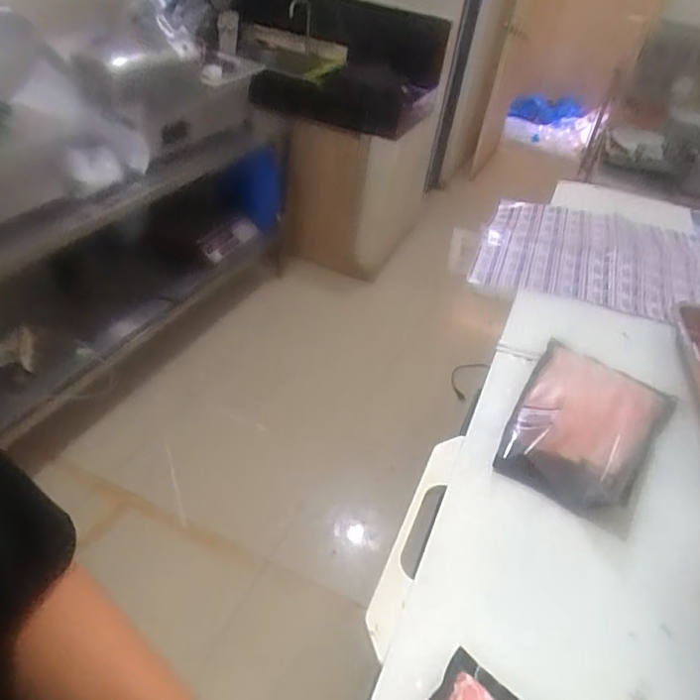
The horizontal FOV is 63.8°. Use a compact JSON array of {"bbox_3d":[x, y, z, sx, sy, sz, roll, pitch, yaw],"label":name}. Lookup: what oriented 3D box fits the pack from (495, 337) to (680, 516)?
[{"bbox_3d":[0.327,0.099,0.774,0.188,0.045,0.290,26,42,20],"label":"pack"}]

